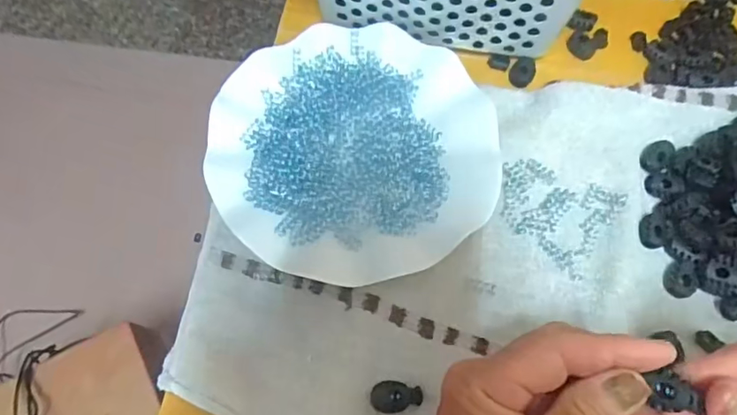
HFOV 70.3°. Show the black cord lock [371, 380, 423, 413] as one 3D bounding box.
[{"bbox_3d":[0.016,0.106,0.294,0.028,0.006,0.016,2,67,1],"label":"black cord lock"}]

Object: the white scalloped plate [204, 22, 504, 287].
[{"bbox_3d":[-0.009,-0.041,0.343,0.179,0.018,0.178,0,70,0],"label":"white scalloped plate"}]

